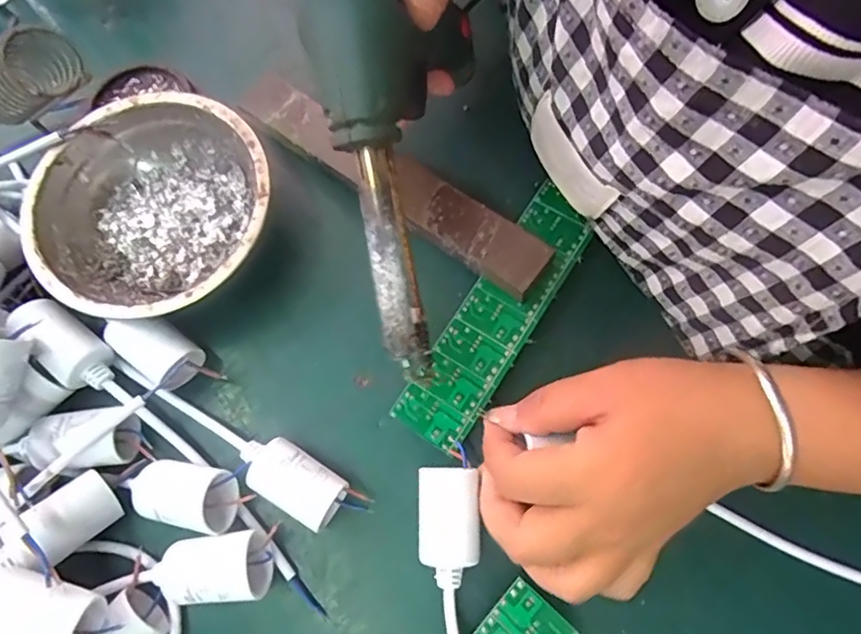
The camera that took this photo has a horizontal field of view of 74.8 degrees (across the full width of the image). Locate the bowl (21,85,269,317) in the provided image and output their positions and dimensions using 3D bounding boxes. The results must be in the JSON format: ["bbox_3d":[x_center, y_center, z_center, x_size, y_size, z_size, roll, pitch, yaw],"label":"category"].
[{"bbox_3d":[-0.147,-0.057,0.311,0.121,0.038,0.125,-1,74,2],"label":"bowl"}]

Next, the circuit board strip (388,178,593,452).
[{"bbox_3d":[0.037,-0.003,0.297,0.038,0.004,0.150,32,77,11],"label":"circuit board strip"}]

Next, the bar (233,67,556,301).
[{"bbox_3d":[-0.028,-0.082,0.317,0.214,0.014,0.036,38,81,16],"label":"bar"}]

